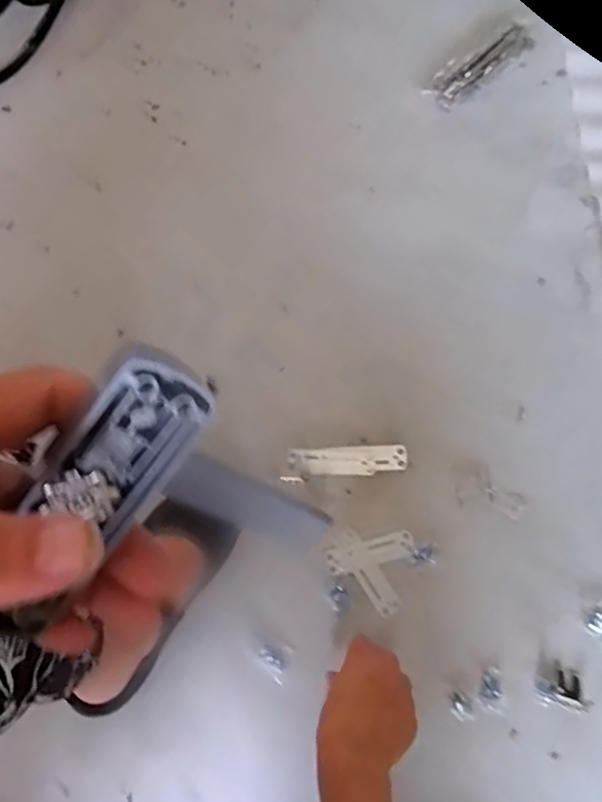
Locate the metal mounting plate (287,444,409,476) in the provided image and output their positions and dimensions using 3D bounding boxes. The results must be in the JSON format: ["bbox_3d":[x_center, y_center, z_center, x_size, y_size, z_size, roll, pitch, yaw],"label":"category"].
[{"bbox_3d":[0.052,0.065,0.690,0.127,0.007,0.032,-3,73,0],"label":"metal mounting plate"}]

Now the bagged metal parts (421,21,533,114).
[{"bbox_3d":[0.235,-0.443,0.828,0.165,0.014,0.052,-40,77,-10],"label":"bagged metal parts"}]

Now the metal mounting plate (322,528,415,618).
[{"bbox_3d":[0.080,0.165,0.658,0.091,0.004,0.081,39,78,11],"label":"metal mounting plate"}]

